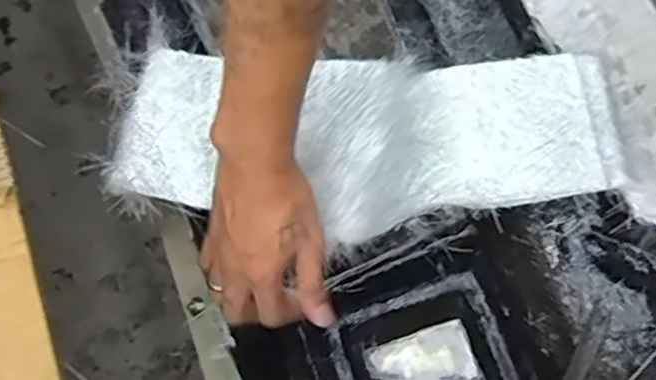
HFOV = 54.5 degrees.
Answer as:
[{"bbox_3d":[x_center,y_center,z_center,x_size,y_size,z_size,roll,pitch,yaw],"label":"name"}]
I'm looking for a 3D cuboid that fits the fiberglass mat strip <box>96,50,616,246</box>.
[{"bbox_3d":[0.043,-0.050,0.531,0.437,0.121,0.173,-2,79,-7],"label":"fiberglass mat strip"}]

